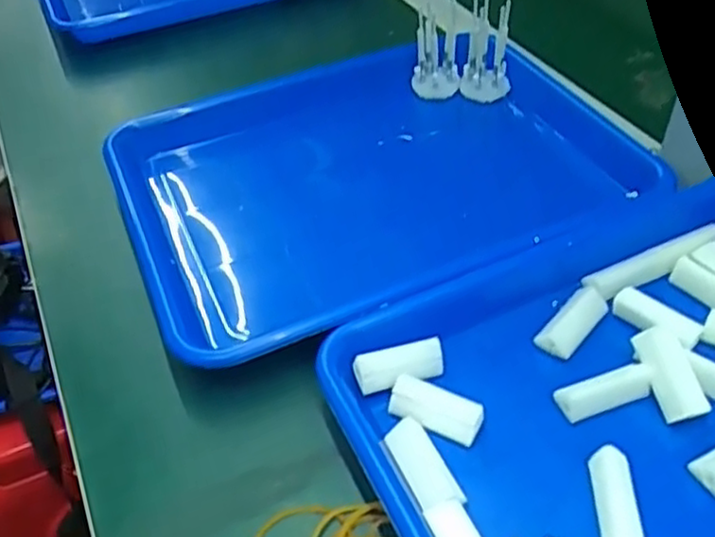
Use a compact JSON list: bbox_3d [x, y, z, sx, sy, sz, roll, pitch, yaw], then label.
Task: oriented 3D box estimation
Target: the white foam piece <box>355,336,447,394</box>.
[{"bbox_3d":[0.022,0.050,0.366,0.048,0.016,0.018,-13,44,-11],"label":"white foam piece"}]

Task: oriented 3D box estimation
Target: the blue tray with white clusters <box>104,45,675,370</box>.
[{"bbox_3d":[0.018,-0.070,0.480,0.338,0.035,0.238,-20,47,-16],"label":"blue tray with white clusters"}]

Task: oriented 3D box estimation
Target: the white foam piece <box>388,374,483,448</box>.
[{"bbox_3d":[0.039,0.071,0.347,0.046,0.019,0.017,18,49,20],"label":"white foam piece"}]

